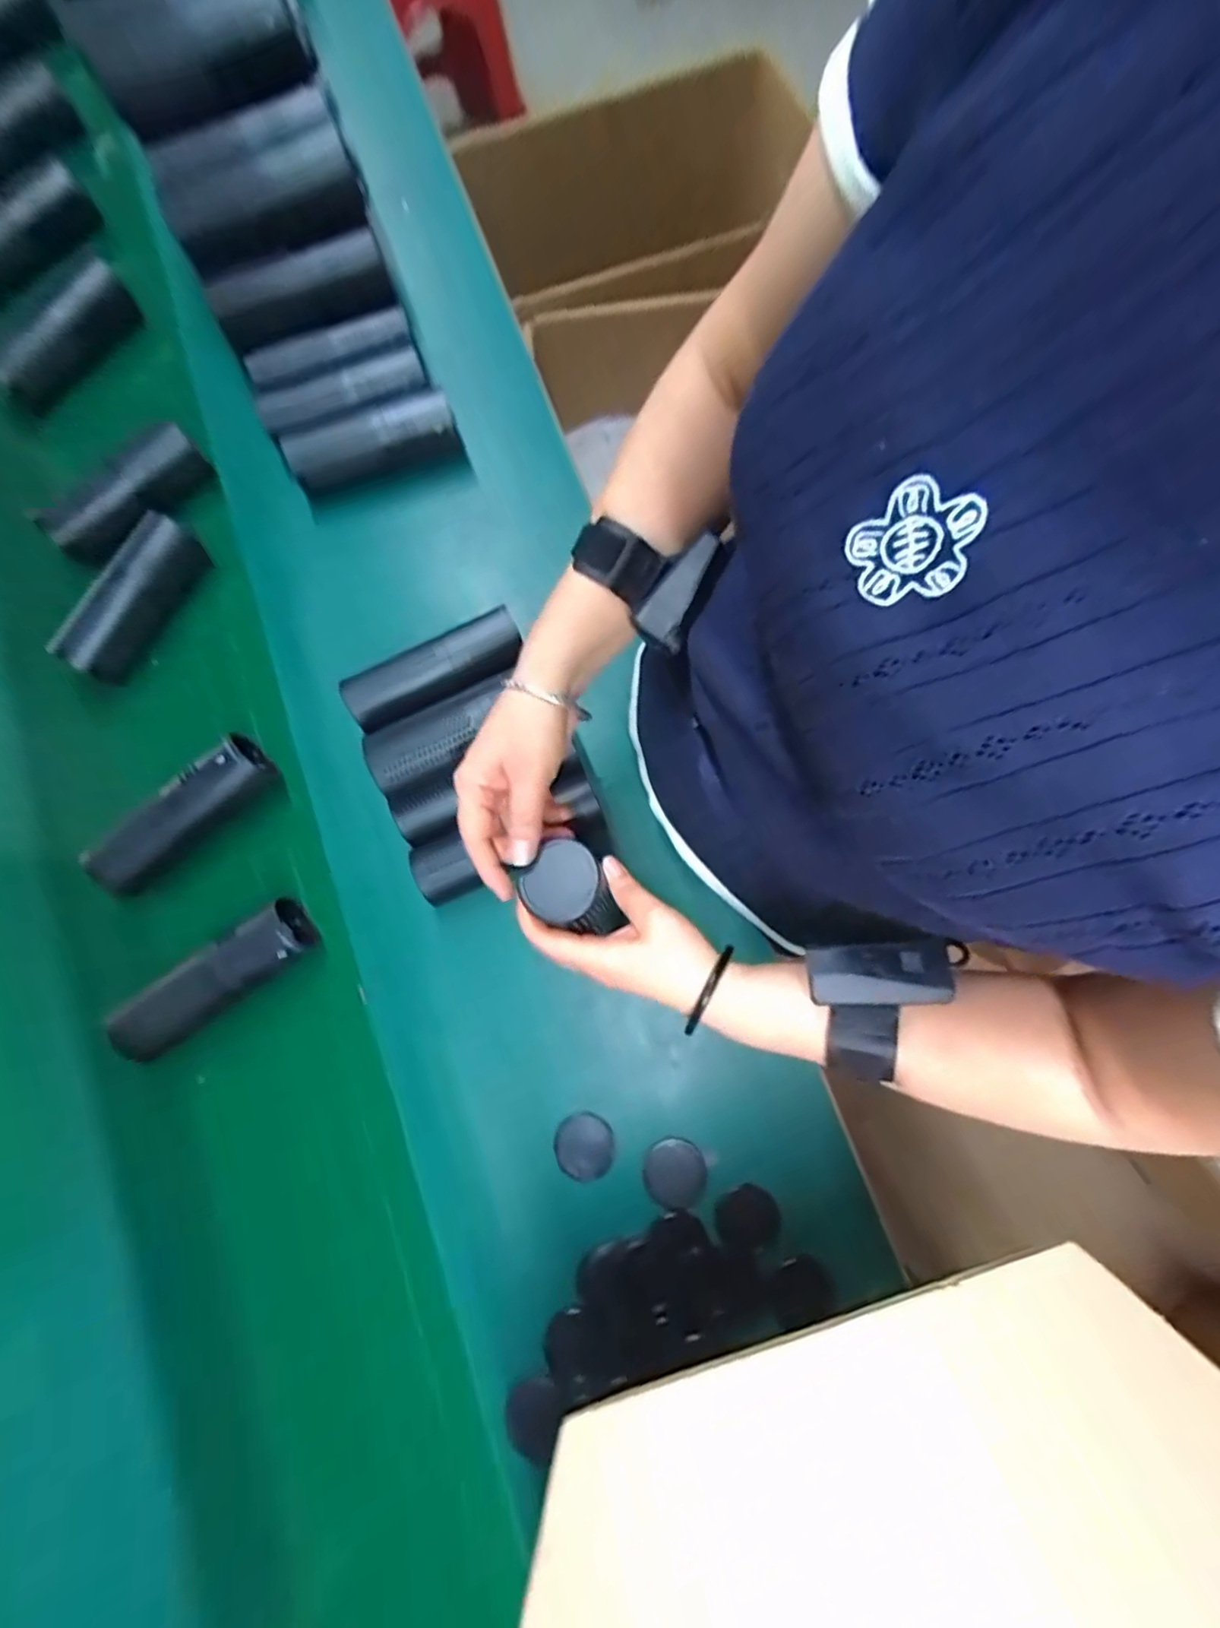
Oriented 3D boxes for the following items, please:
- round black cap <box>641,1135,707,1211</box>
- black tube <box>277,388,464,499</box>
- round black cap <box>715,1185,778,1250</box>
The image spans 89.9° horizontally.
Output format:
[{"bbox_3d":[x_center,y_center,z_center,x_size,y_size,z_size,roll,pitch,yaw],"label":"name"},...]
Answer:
[{"bbox_3d":[0.053,0.294,0.502,0.052,0.006,0.051,0,80,1],"label":"round black cap"},{"bbox_3d":[-0.235,-0.365,0.609,0.167,0.041,0.052,-18,80,-2],"label":"black tube"},{"bbox_3d":[0.109,0.324,0.492,0.050,0.006,0.043,-20,80,-2],"label":"round black cap"}]

